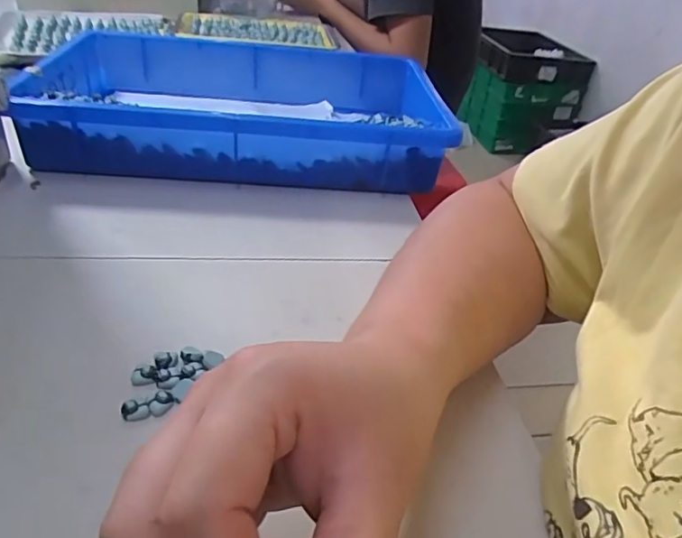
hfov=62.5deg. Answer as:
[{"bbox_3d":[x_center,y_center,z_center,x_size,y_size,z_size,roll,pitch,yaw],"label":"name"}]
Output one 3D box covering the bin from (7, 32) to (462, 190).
[{"bbox_3d":[-0.090,-0.156,0.550,0.362,0.067,0.251,2,33,-7],"label":"bin"}]

